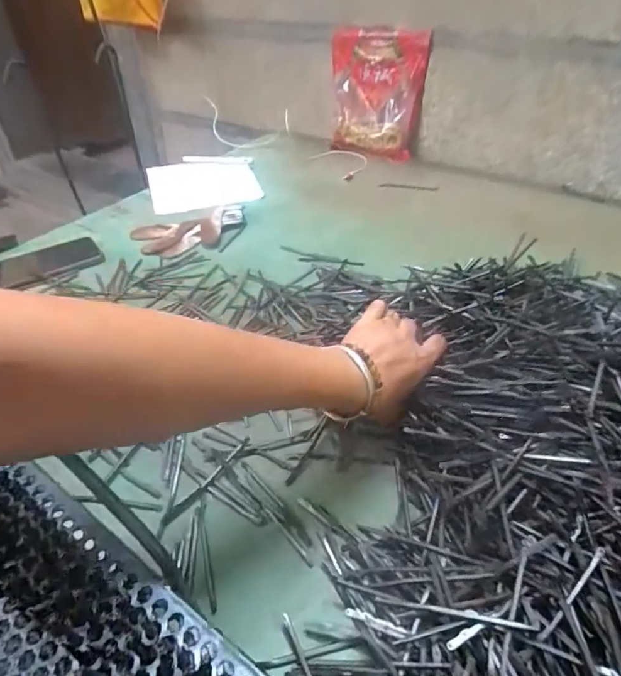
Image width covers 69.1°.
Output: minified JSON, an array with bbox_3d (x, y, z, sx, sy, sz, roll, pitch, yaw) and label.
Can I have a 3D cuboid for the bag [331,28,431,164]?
[{"bbox_3d":[0.129,-0.502,0.929,0.202,0.208,0.099,11,44,14],"label":"bag"}]

